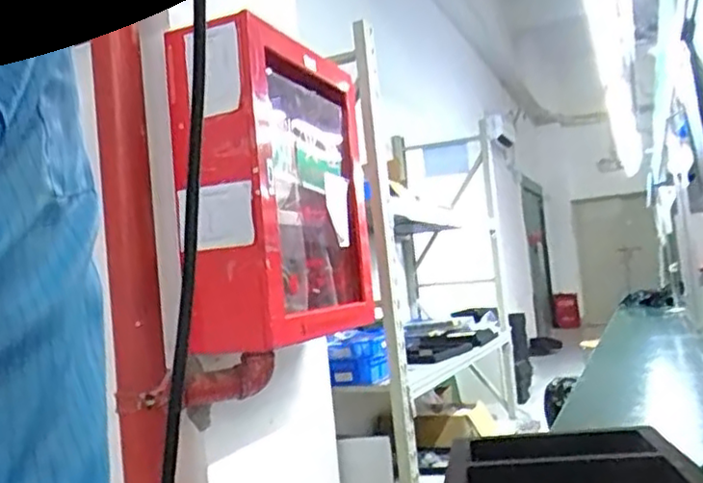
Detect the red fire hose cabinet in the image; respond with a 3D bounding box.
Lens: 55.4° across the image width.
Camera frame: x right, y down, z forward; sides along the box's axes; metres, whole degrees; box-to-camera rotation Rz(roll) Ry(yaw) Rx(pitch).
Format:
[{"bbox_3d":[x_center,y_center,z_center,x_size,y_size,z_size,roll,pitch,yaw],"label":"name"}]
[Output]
[{"bbox_3d":[-0.181,-0.128,1.853,0.225,0.767,0.722,-7,-4,22],"label":"red fire hose cabinet"}]

